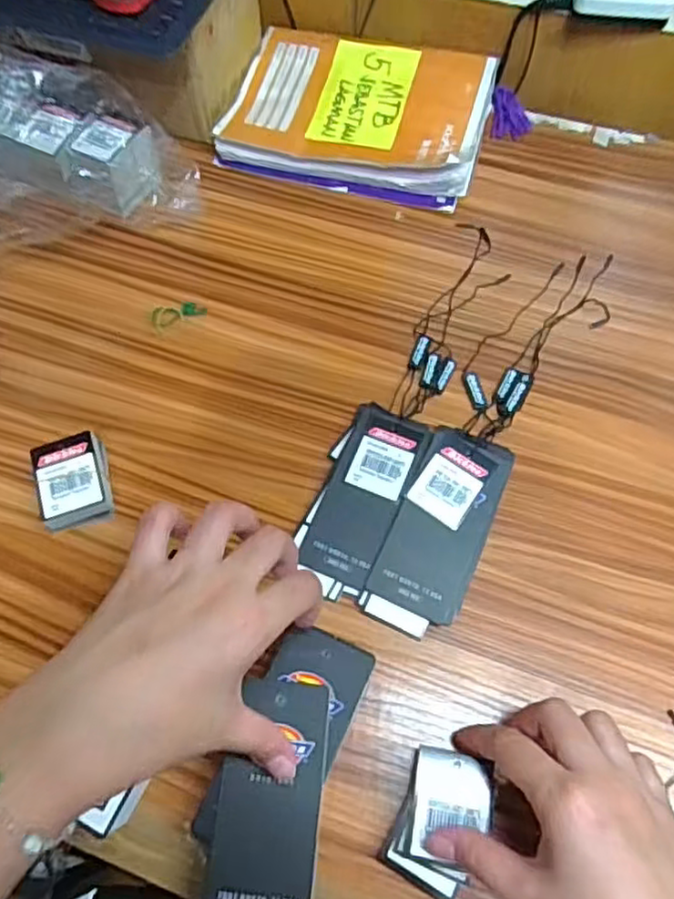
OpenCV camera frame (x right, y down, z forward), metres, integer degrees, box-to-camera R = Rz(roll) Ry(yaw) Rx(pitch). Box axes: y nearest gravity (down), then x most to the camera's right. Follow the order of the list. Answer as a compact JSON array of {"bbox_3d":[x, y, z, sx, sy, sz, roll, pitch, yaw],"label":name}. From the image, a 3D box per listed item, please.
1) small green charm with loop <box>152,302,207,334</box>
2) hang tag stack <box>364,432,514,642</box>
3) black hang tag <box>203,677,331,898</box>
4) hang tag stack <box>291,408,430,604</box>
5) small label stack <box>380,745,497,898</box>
[{"bbox_3d":[-0.114,-0.098,0.483,0.038,0.013,0.014,-31,67,-13],"label":"small green charm with loop"},{"bbox_3d":[0.062,0.046,0.400,0.054,0.015,0.126,21,67,11],"label":"hang tag stack"},{"bbox_3d":[-0.032,0.167,0.321,0.048,0.004,0.106,5,64,4],"label":"black hang tag"},{"bbox_3d":[0.014,0.027,0.412,0.052,0.012,0.119,23,67,12],"label":"hang tag stack"},{"bbox_3d":[0.052,0.182,0.333,0.042,0.015,0.061,21,66,11],"label":"small label stack"}]

